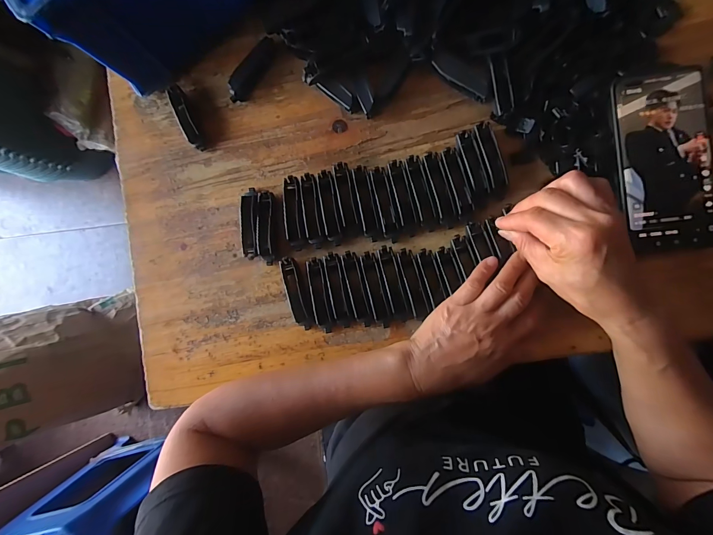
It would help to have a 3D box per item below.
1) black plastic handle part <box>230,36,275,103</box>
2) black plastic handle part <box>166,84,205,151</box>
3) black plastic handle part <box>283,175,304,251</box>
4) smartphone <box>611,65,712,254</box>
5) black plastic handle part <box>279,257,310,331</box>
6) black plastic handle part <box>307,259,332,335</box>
[{"bbox_3d":[-0.117,-0.219,0.367,0.019,0.016,0.076,35,93,8],"label":"black plastic handle part"},{"bbox_3d":[-0.190,-0.169,0.371,0.019,0.017,0.078,-22,85,7],"label":"black plastic handle part"},{"bbox_3d":[-0.065,-0.056,0.346,0.016,0.014,0.075,-5,87,8],"label":"black plastic handle part"},{"bbox_3d":[0.281,-0.097,0.300,0.076,0.006,0.161,-7,87,8],"label":"smartphone"},{"bbox_3d":[-0.062,0.027,0.342,0.017,0.017,0.075,-17,85,7],"label":"black plastic handle part"},{"bbox_3d":[-0.037,0.029,0.338,0.016,0.015,0.075,-10,86,7],"label":"black plastic handle part"}]

